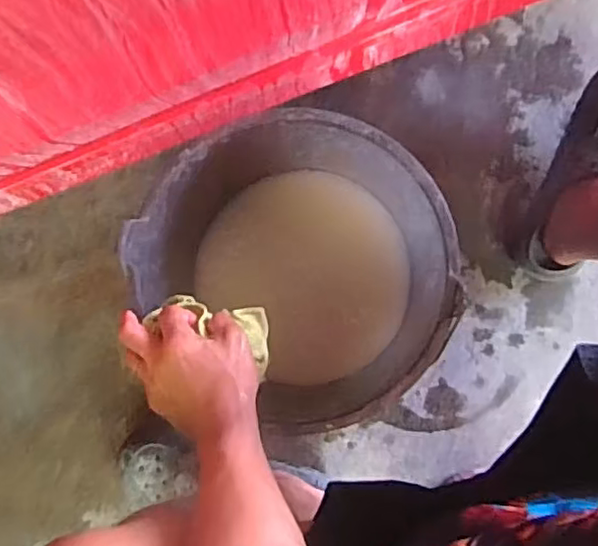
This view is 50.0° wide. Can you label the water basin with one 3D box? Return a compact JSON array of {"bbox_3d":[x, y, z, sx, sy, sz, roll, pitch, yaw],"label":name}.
[{"bbox_3d":[0.013,-0.004,0.744,0.293,0.300,0.265,41,90,4],"label":"water basin"}]

